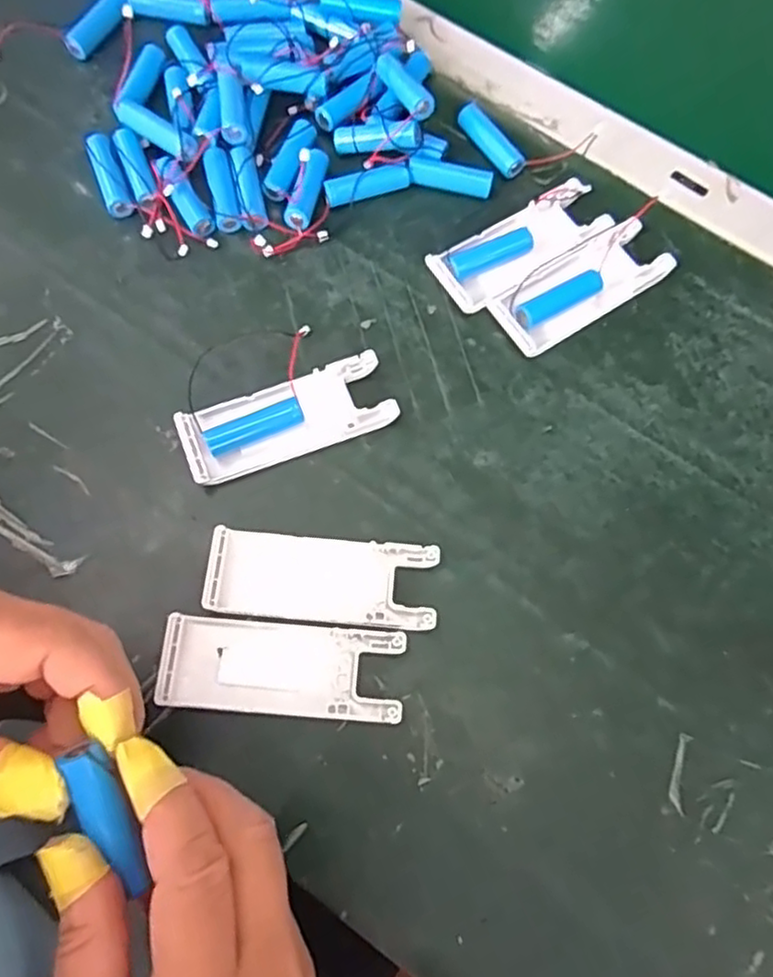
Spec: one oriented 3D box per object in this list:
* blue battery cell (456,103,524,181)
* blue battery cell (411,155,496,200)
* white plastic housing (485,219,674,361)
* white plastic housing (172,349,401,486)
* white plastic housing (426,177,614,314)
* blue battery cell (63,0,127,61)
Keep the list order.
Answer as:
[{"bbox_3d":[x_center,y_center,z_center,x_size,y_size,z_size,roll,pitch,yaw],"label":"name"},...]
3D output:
[{"bbox_3d":[0.062,-0.207,0.399,0.017,0.015,0.047,-35,76,-13],"label":"blue battery cell"},{"bbox_3d":[0.038,-0.182,0.393,0.048,0.016,0.013,12,71,1],"label":"blue battery cell"},{"bbox_3d":[0.108,-0.113,0.373,0.101,0.015,0.040,-31,75,-12],"label":"white plastic housing"},{"bbox_3d":[-0.050,-0.036,0.341,0.105,0.011,0.039,-19,73,-9],"label":"white plastic housing"},{"bbox_3d":[0.075,-0.137,0.378,0.103,0.015,0.038,-31,75,-12],"label":"white plastic housing"},{"bbox_3d":[-0.174,-0.282,0.407,0.016,0.013,0.048,34,73,9],"label":"blue battery cell"}]

